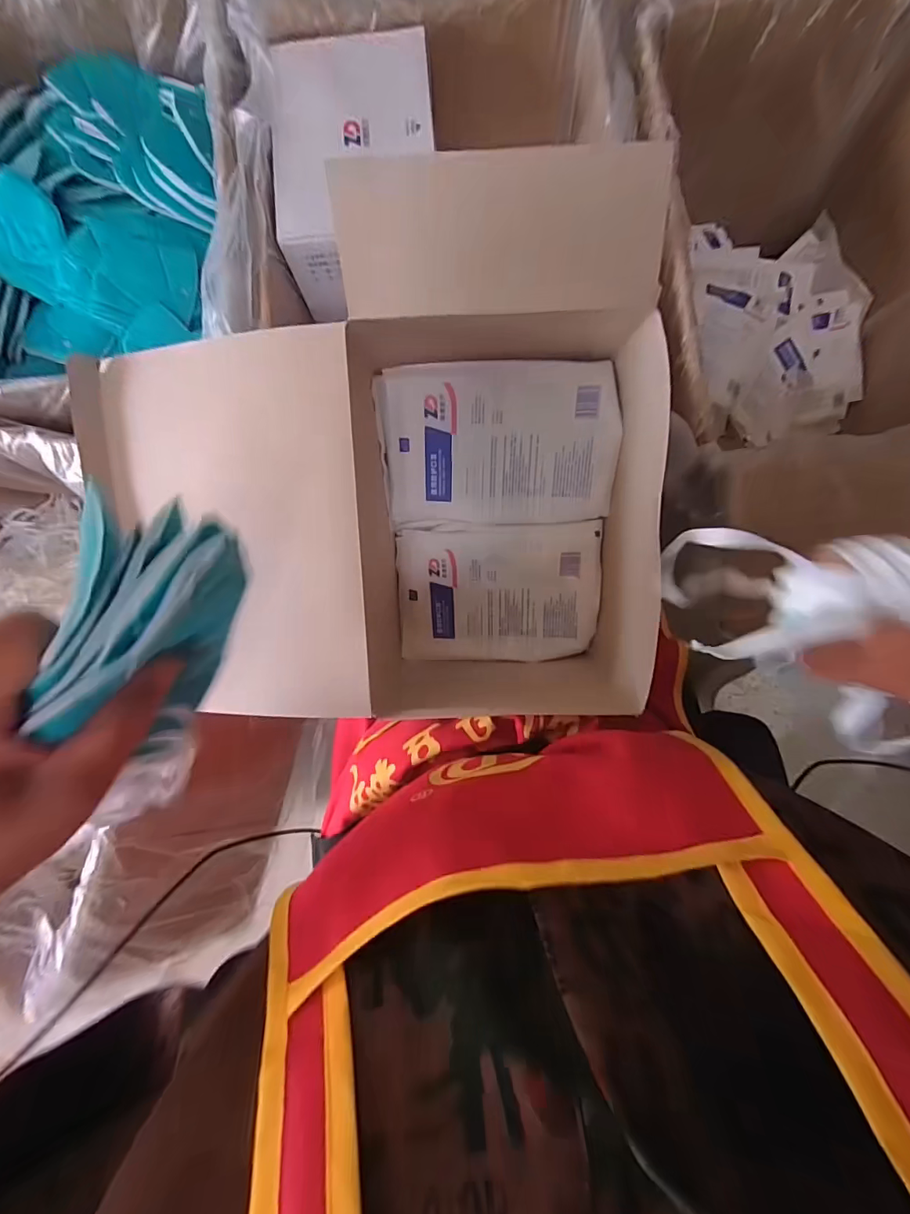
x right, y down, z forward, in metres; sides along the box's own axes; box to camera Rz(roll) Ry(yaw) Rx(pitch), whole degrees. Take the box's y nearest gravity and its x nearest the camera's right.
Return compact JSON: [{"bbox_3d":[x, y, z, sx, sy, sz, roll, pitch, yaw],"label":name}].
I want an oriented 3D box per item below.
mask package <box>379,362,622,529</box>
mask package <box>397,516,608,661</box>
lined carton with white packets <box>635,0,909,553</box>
[{"bbox_3d":[0.035,-0.136,0.382,0.195,0.007,0.130,-2,114,8],"label":"mask package"},{"bbox_3d":[0.039,-0.010,0.436,0.192,0.013,0.138,0,113,9],"label":"mask package"},{"bbox_3d":[0.459,-0.392,0.597,0.459,0.311,0.636,-2,84,2],"label":"lined carton with white packets"}]

